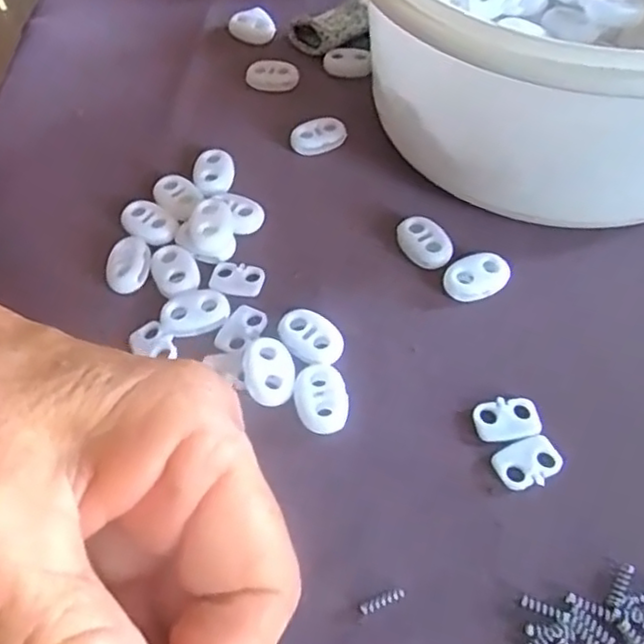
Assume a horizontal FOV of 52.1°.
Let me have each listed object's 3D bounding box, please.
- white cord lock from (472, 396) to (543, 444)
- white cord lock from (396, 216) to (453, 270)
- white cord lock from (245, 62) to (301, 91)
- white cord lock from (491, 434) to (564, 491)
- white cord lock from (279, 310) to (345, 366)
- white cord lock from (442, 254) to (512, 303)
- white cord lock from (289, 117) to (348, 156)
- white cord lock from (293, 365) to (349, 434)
[{"bbox_3d":[0.054,0.029,0.193,0.019,0.004,0.013,-5,56,-1],"label":"white cord lock"},{"bbox_3d":[0.035,-0.028,0.230,0.014,0.005,0.023,-22,58,-12],"label":"white cord lock"},{"bbox_3d":[-0.022,-0.107,0.287,0.023,0.007,0.010,-1,56,2],"label":"white cord lock"},{"bbox_3d":[0.058,0.040,0.186,0.019,0.004,0.013,-17,57,-8],"label":"white cord lock"},{"bbox_3d":[-0.004,0.005,0.209,0.022,0.006,0.015,34,64,22],"label":"white cord lock"},{"bbox_3d":[0.052,-0.015,0.221,0.022,0.006,0.015,-23,58,-12],"label":"white cord lock"},{"bbox_3d":[-0.002,-0.074,0.263,0.022,0.007,0.014,-13,57,-6],"label":"white cord lock"},{"bbox_3d":[0.000,0.023,0.198,0.015,0.008,0.021,-15,56,-6],"label":"white cord lock"}]

